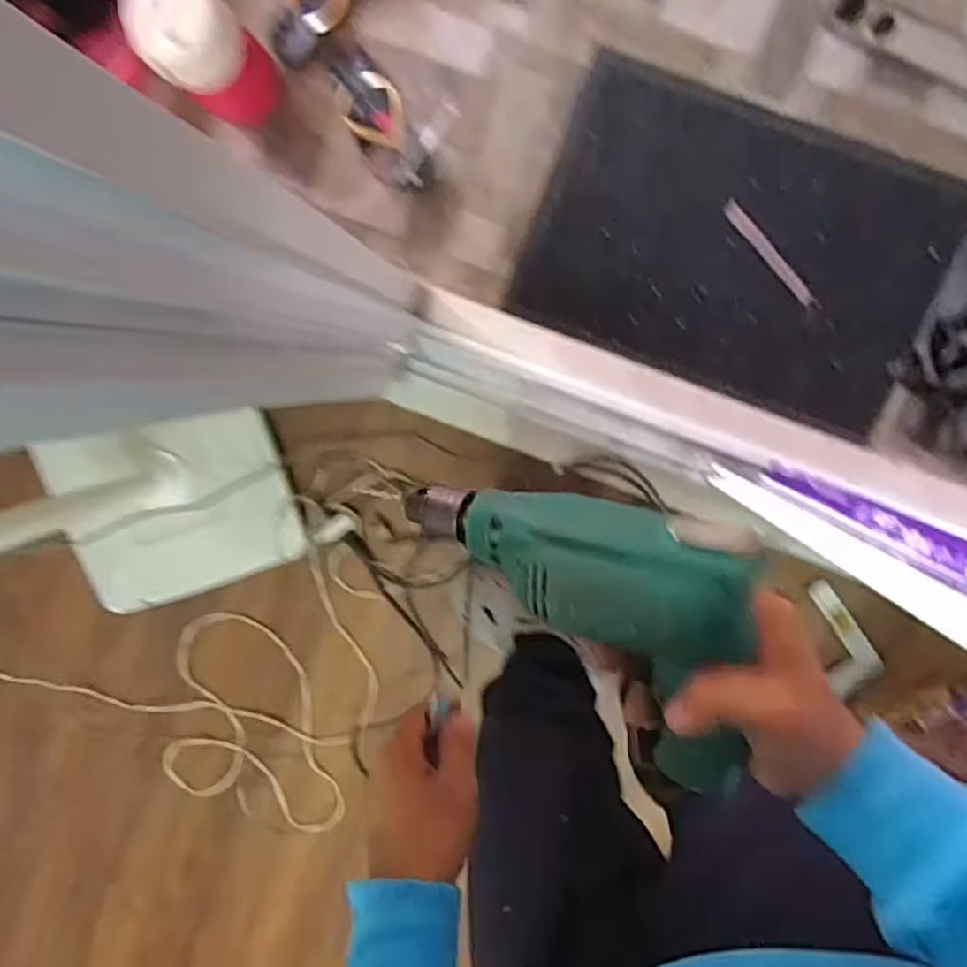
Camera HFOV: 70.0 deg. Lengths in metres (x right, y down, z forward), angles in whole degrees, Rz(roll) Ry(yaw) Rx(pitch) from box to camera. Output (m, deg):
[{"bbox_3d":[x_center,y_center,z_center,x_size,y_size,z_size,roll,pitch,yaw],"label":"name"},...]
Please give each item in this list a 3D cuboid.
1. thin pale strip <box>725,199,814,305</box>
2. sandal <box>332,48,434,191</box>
[{"bbox_3d":[0.425,-0.342,1.025,0.021,0.005,0.193,-43,98,3],"label":"thin pale strip"},{"bbox_3d":[-0.162,-0.544,1.010,0.087,0.064,0.226,-28,95,8],"label":"sandal"}]

